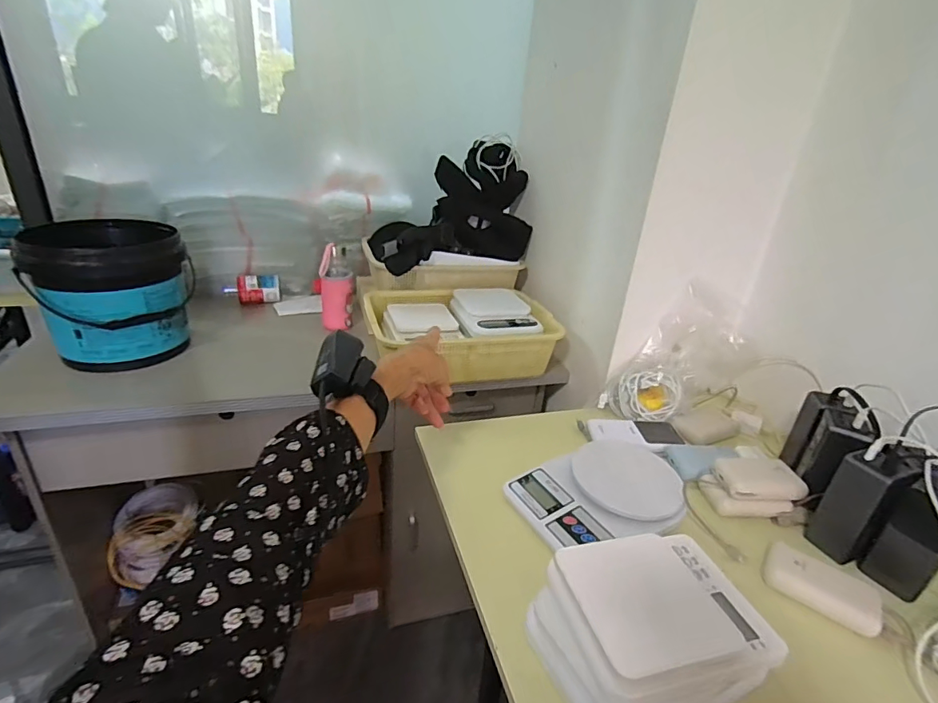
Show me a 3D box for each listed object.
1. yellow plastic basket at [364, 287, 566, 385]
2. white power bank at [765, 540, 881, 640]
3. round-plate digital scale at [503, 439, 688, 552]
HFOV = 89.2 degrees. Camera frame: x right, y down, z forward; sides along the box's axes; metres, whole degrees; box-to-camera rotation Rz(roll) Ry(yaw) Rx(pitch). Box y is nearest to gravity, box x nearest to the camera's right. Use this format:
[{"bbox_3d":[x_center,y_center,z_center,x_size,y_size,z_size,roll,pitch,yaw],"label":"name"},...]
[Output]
[{"bbox_3d":[-0.022,-0.044,0.945,0.346,0.110,0.211,0,27,-10],"label":"yellow plastic basket"},{"bbox_3d":[0.369,0.247,0.498,0.102,0.026,0.060,25,32,34],"label":"white power bank"},{"bbox_3d":[0.167,0.177,0.598,0.205,0.038,0.140,-9,30,-27],"label":"round-plate digital scale"}]

